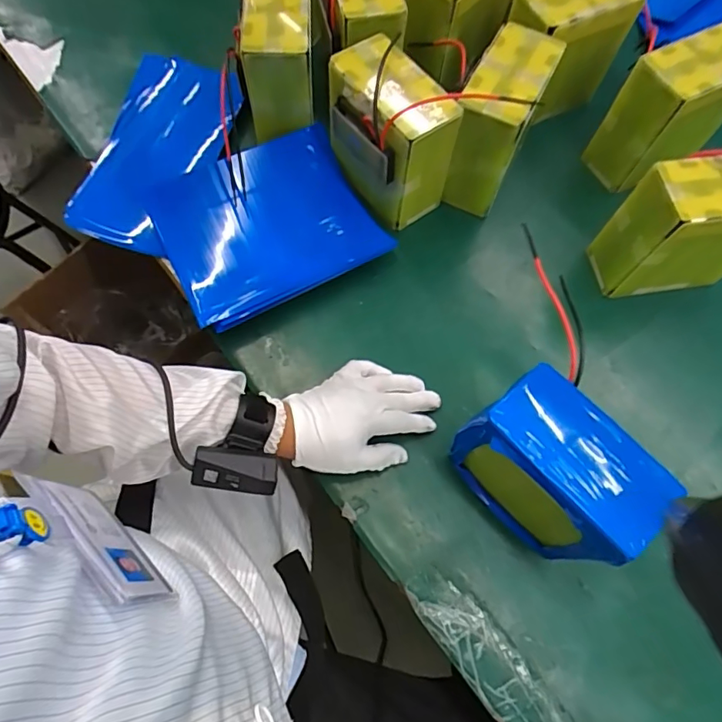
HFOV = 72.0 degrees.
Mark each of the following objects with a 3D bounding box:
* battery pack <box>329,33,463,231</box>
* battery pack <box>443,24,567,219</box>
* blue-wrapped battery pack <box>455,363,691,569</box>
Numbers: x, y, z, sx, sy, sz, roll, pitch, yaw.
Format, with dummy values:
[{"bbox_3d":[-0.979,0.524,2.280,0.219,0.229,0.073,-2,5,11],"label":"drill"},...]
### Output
[{"bbox_3d":[0.028,-0.255,0.575,0.080,0.159,0.140,-34,74,-14],"label":"battery pack"},{"bbox_3d":[0.159,-0.277,0.589,0.075,0.157,0.149,25,70,7],"label":"battery pack"},{"bbox_3d":[0.162,0.096,0.435,0.080,0.168,0.140,-39,75,-15],"label":"blue-wrapped battery pack"}]

